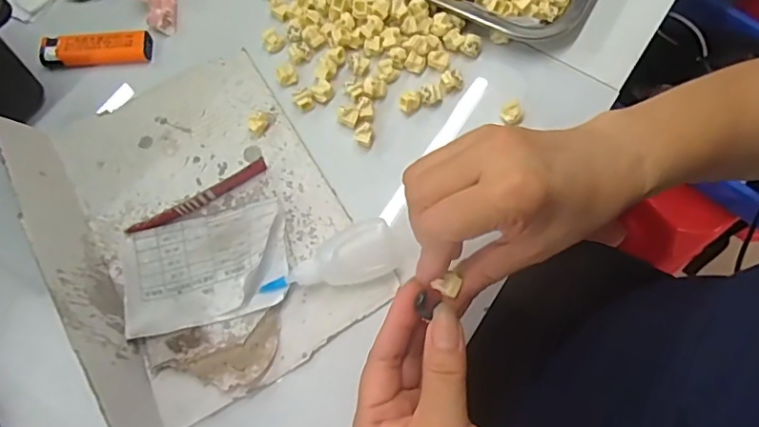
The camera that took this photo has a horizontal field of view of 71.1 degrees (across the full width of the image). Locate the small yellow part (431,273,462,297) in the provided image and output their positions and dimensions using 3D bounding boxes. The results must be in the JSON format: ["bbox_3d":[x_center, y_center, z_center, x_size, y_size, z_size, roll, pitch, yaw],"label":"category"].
[{"bbox_3d":[0.033,0.035,0.263,0.012,0.006,0.011,16,70,7],"label":"small yellow part"}]

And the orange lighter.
[{"bbox_3d":[-0.218,-0.127,0.408,0.080,0.012,0.023,-3,69,0],"label":"orange lighter"}]

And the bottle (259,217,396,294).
[{"bbox_3d":[-0.030,0.035,0.339,0.086,0.024,0.033,-23,71,-7],"label":"bottle"}]

